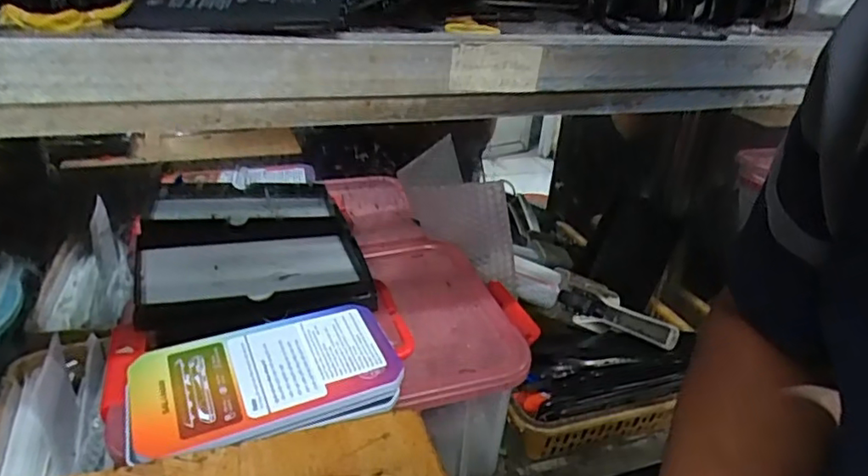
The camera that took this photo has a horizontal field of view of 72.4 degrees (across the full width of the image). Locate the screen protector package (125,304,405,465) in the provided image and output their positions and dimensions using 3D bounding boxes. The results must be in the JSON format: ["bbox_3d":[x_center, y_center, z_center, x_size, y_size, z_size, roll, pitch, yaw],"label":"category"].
[{"bbox_3d":[-0.116,0.096,0.416,0.178,0.024,0.097,-10,30,-24],"label":"screen protector package"}]

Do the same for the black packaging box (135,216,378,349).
[{"bbox_3d":[-0.153,0.024,0.515,0.190,0.039,0.129,-7,29,-20],"label":"black packaging box"}]

